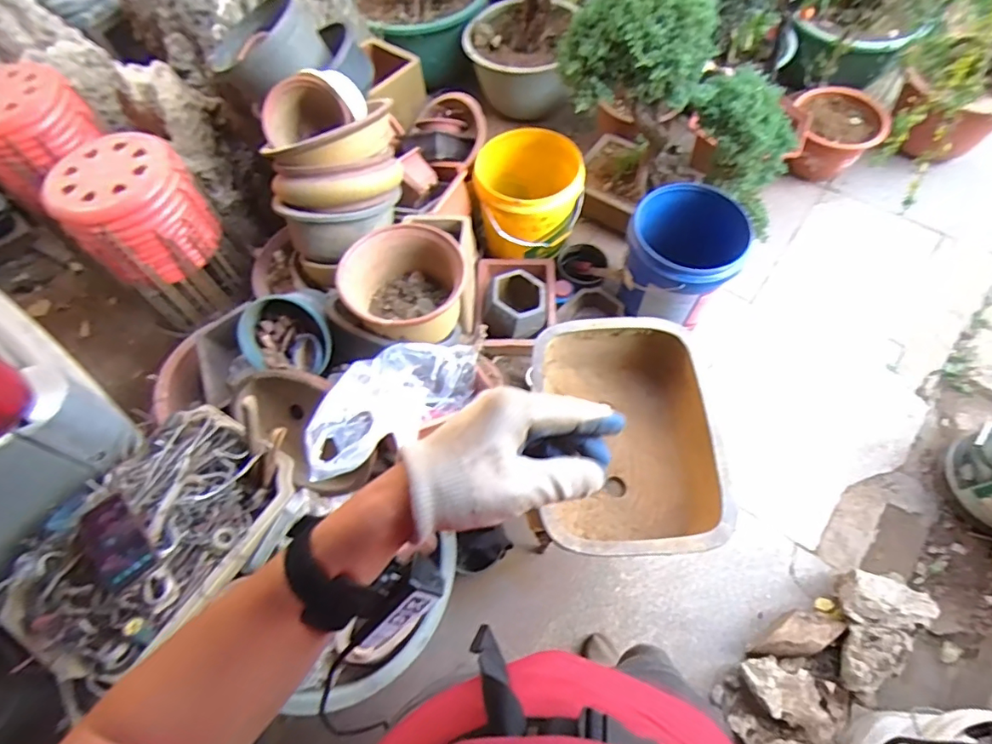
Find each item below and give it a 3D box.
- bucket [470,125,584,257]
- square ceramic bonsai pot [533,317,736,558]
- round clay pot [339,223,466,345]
[{"bbox_3d":[0.098,-0.520,1.525,0.289,0.262,0.308,-1,63,2],"label":"bucket"},{"bbox_3d":[0.252,0.143,1.086,0.346,0.202,0.463,-3,63,1],"label":"square ceramic bonsai pot"},{"bbox_3d":[-0.193,-0.179,1.153,0.255,0.153,0.233,-31,65,-13],"label":"round clay pot"}]

